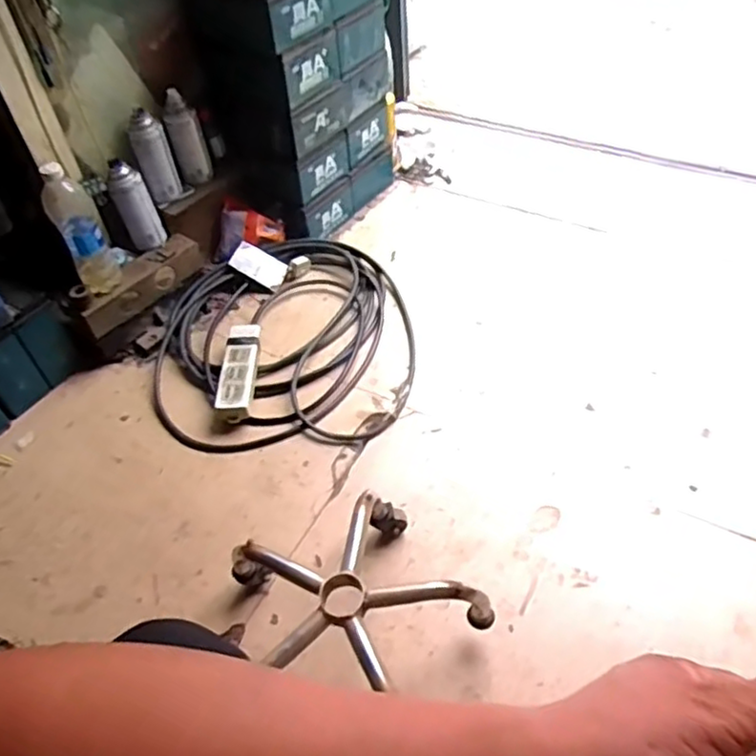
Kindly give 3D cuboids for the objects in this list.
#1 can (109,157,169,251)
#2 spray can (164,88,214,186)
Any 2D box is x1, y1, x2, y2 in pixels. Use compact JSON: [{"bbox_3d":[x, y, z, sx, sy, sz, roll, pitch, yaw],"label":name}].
[{"bbox_3d":[-0.419,-0.296,1.170,0.065,0.152,0.066,-20,50,-12],"label":"can"},{"bbox_3d":[-0.344,-0.428,1.217,0.059,0.152,0.055,-16,50,-10],"label":"spray can"}]

